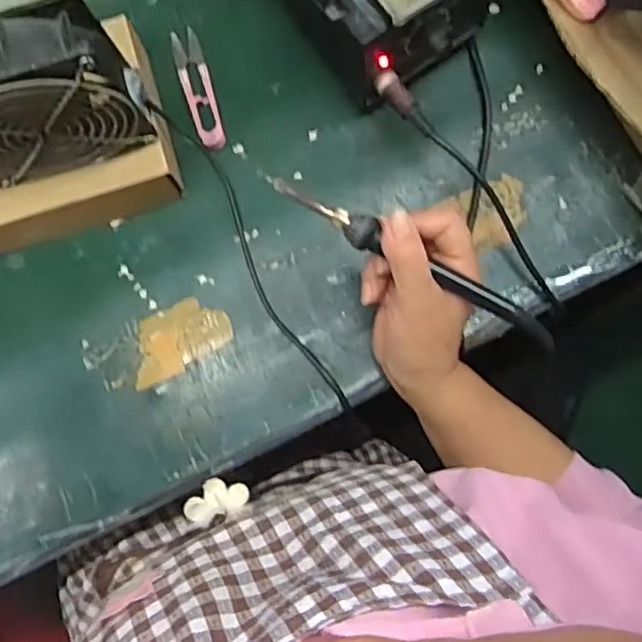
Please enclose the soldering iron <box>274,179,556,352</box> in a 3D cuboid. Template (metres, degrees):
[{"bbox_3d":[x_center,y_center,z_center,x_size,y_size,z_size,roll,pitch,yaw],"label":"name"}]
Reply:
[{"bbox_3d":[0.059,-0.038,0.417,0.201,0.018,0.019,30,84,4],"label":"soldering iron"}]

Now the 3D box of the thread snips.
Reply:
[{"bbox_3d":[-0.097,-0.185,0.527,0.023,0.008,0.105,-17,81,0],"label":"thread snips"}]

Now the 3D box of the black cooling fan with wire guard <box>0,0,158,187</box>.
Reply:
[{"bbox_3d":[-0.180,-0.137,0.415,0.120,0.114,0.046,-17,83,-1],"label":"black cooling fan with wire guard"}]

